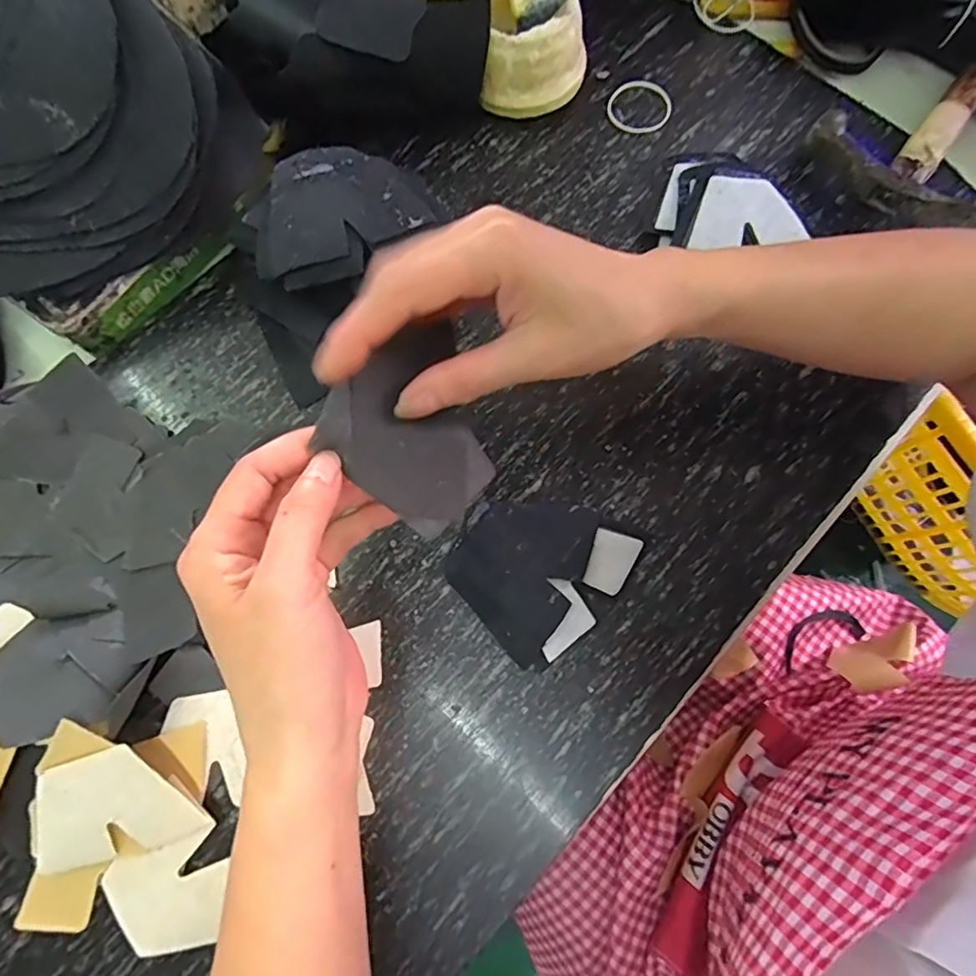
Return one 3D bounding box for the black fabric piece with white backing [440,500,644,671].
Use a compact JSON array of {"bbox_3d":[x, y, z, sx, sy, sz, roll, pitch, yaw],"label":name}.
[{"bbox_3d":[0.031,0.043,0.317,0.092,0.010,0.083,-40,79,-10],"label":"black fabric piece with white backing"}]

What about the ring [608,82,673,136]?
[{"bbox_3d":[0.111,-0.278,0.407,0.046,0.004,0.046,0,75,0],"label":"ring"}]

